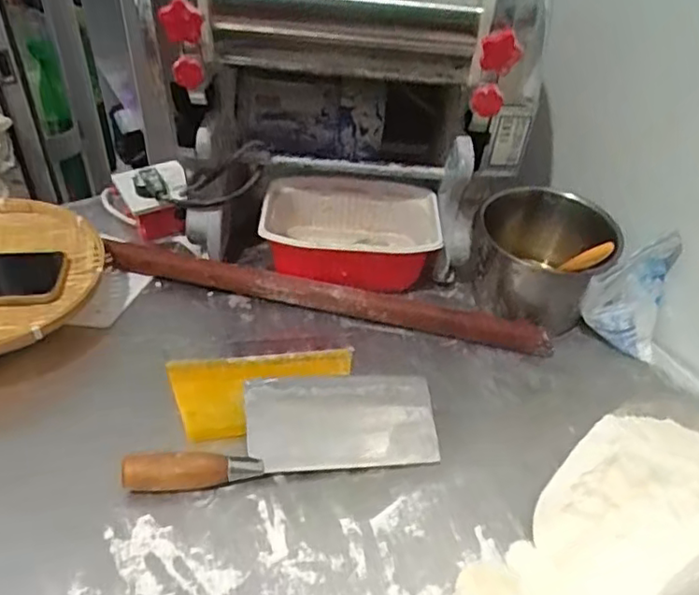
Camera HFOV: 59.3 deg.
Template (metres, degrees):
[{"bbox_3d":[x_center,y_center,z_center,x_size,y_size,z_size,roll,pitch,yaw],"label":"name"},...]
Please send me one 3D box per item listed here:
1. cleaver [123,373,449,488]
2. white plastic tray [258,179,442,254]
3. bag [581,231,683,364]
[{"bbox_3d":[-0.057,0.120,0.574,0.277,0.035,0.094,-6,44,-8],"label":"cleaver"},{"bbox_3d":[0.002,-0.070,0.743,0.206,0.099,0.127,3,43,1],"label":"white plastic tray"},{"bbox_3d":[0.308,-0.002,0.664,0.078,0.129,0.088,29,49,25],"label":"bag"}]

